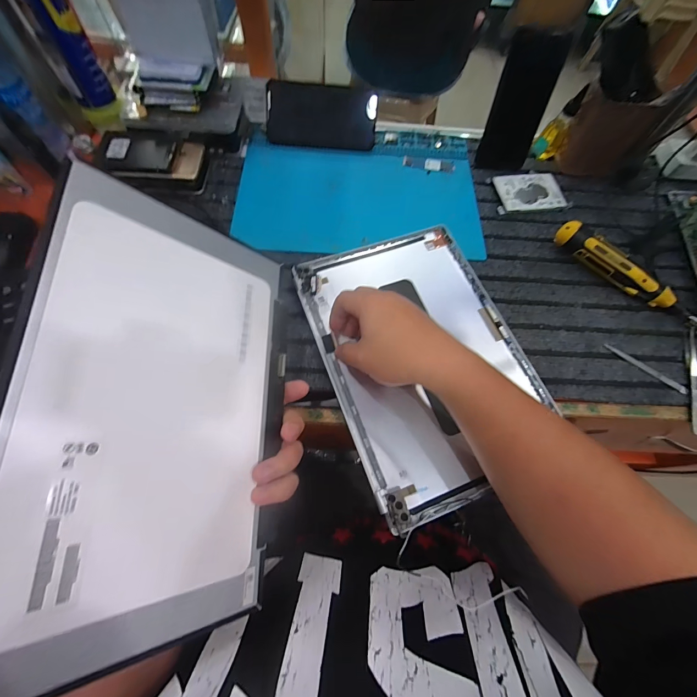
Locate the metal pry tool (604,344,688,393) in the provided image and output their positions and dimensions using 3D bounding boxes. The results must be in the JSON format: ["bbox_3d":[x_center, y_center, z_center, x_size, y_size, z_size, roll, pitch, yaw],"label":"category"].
[{"bbox_3d":[0.355,0.024,0.402,0.097,0.007,0.010,39,70,13],"label":"metal pry tool"}]

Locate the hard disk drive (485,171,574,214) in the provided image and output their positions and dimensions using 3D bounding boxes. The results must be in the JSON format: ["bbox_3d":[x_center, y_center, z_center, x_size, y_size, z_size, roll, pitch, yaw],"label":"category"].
[{"bbox_3d":[0.261,-0.229,0.491,0.105,0.012,0.071,-7,67,-6],"label":"hard disk drive"}]

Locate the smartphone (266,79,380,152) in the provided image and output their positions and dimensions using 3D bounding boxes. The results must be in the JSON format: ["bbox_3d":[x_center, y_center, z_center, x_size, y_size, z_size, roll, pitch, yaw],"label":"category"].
[{"bbox_3d":[-0.039,-0.344,0.499,0.160,0.077,0.007,2,27,-4],"label":"smartphone"}]

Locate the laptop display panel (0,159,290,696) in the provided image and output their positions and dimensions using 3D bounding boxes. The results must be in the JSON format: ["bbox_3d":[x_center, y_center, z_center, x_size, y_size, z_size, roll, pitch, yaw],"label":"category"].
[{"bbox_3d":[-0.127,0.043,0.248,0.007,0.186,0.299,-11,70,36],"label":"laptop display panel"}]

